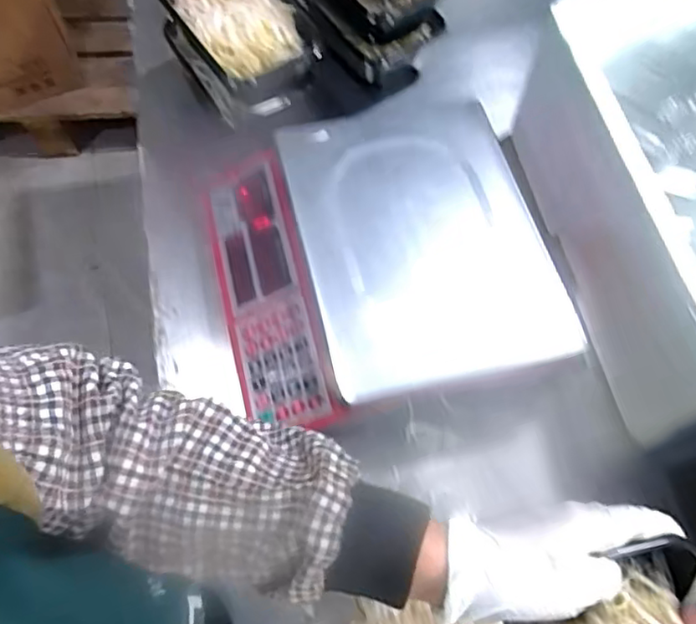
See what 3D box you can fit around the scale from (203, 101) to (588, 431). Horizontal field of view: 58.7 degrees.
[{"bbox_3d":[0.025,-0.053,0.600,0.296,0.086,0.299,-14,66,-8],"label":"scale"}]

